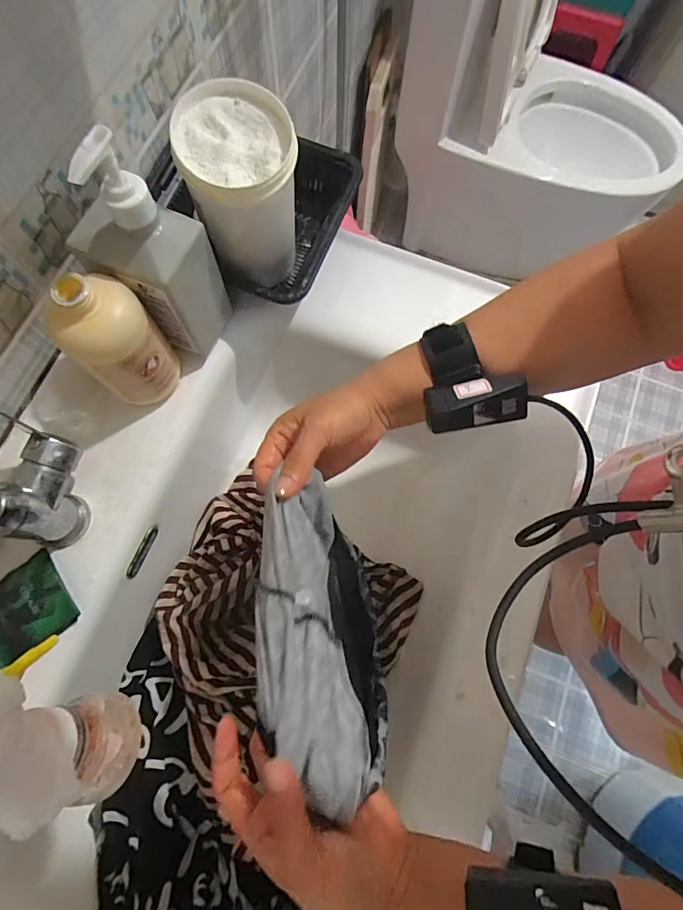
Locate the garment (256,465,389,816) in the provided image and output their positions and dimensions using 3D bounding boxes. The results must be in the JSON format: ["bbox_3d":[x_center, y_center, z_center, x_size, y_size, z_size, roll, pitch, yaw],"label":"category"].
[{"bbox_3d":[-0.013,0.126,0.332,0.082,0.118,0.199,-4,75,-3],"label":"garment"}]

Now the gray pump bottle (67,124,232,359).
[{"bbox_3d":[-0.153,-0.161,0.350,0.080,0.186,0.062,20,75,4],"label":"gray pump bottle"}]

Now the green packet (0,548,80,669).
[{"bbox_3d":[-0.271,0.134,0.373,0.079,0.012,0.069,-38,71,-6],"label":"green packet"}]

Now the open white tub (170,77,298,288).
[{"bbox_3d":[-0.084,-0.222,0.399,0.088,0.146,0.087,0,75,-2],"label":"open white tub"}]

